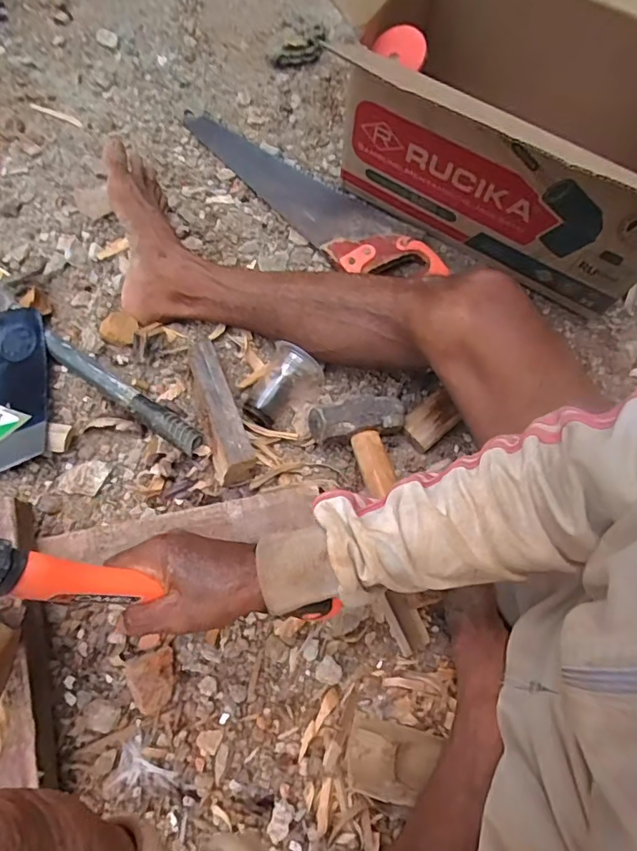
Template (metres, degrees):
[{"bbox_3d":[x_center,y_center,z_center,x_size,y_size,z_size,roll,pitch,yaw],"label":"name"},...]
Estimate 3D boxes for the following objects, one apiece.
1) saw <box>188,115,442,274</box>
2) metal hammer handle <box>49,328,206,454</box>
[{"bbox_3d":[-0.022,-0.320,0.742,0.433,0.020,0.114,32,68,7],"label":"saw"},{"bbox_3d":[-0.236,-0.041,0.627,0.235,0.025,0.030,35,69,8],"label":"metal hammer handle"}]

